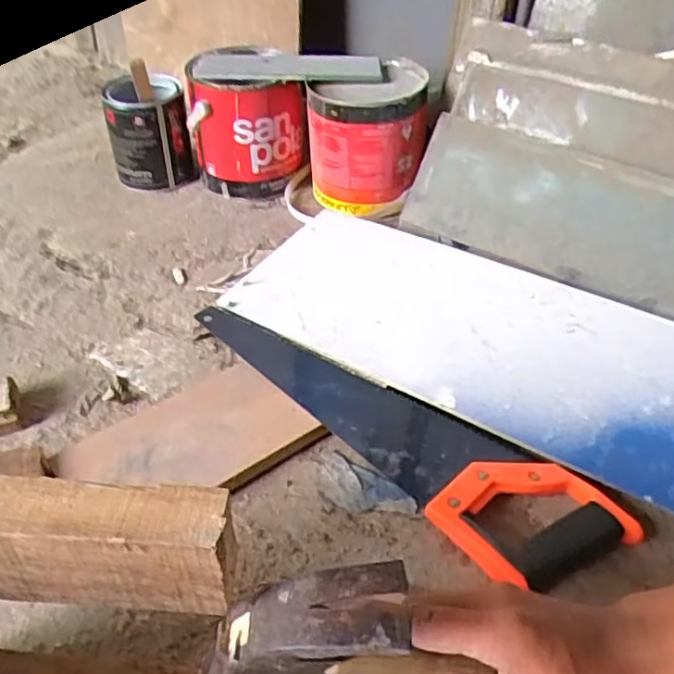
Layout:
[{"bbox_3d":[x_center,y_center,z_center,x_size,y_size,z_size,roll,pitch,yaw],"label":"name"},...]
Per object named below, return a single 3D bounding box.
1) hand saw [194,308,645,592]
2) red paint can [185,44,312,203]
[{"bbox_3d":[0.044,0.078,0.598,0.416,0.033,0.115,31,49,28],"label":"hand saw"},{"bbox_3d":[-0.118,-0.277,0.872,0.146,0.164,0.123,-5,42,-7],"label":"red paint can"}]

